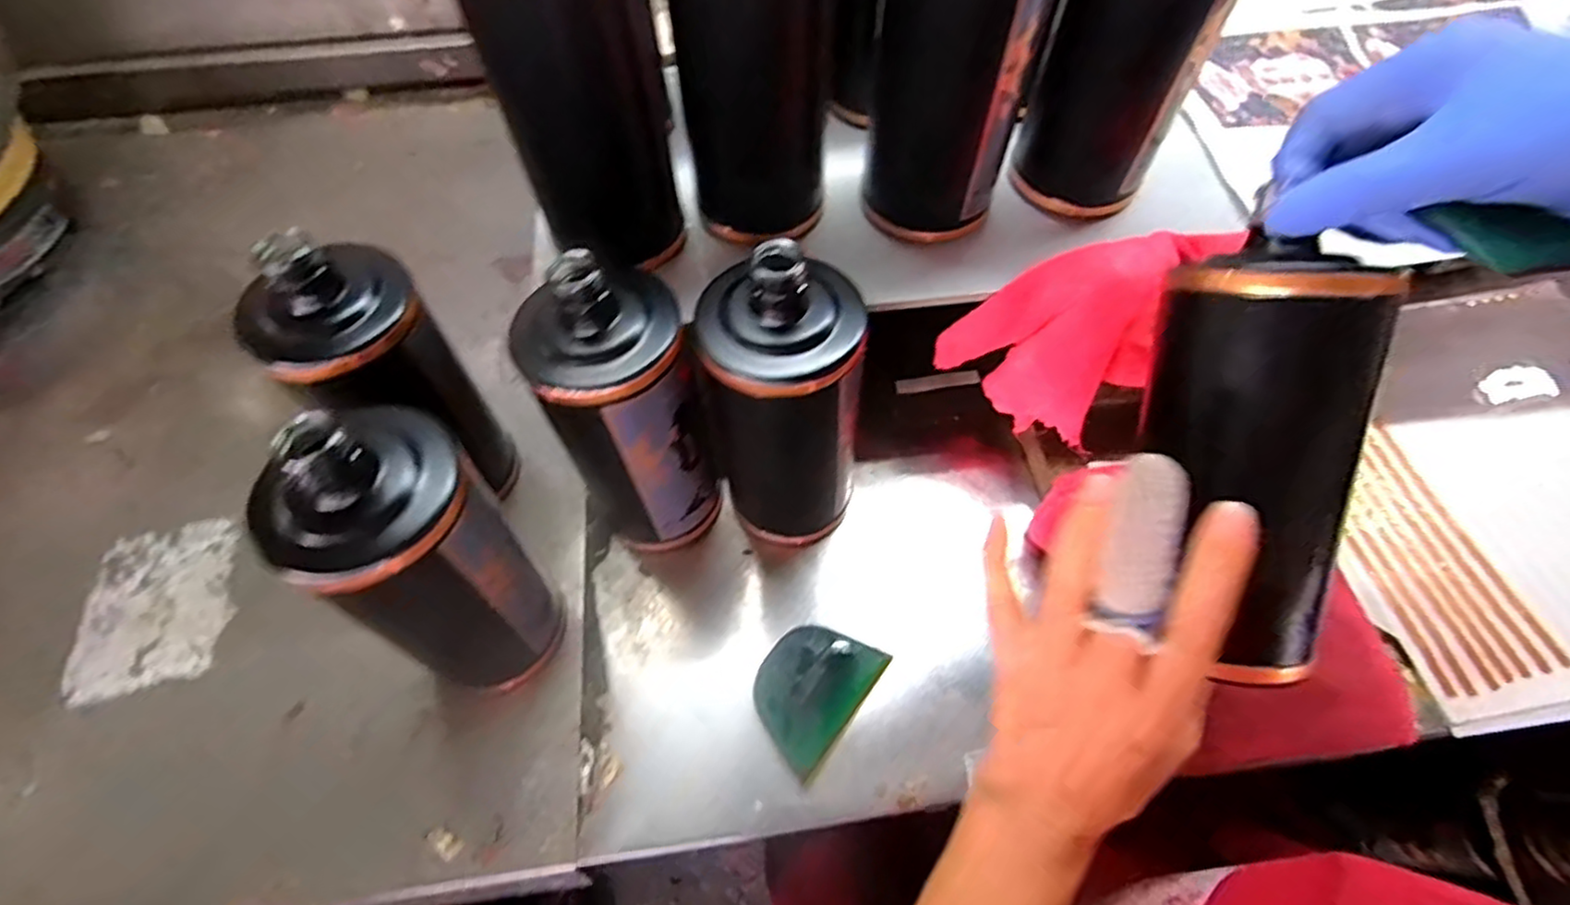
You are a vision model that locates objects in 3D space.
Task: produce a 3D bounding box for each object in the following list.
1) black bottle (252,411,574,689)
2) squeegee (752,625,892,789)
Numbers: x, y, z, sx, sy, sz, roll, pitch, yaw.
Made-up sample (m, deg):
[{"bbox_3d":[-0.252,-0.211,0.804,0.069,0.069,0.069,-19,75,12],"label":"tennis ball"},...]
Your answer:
[{"bbox_3d":[-0.167,0.054,0.325,0.084,0.187,0.085,-41,71,-19],"label":"black bottle"},{"bbox_3d":[0.014,0.132,0.381,0.056,0.008,0.077,34,68,15],"label":"squeegee"}]

